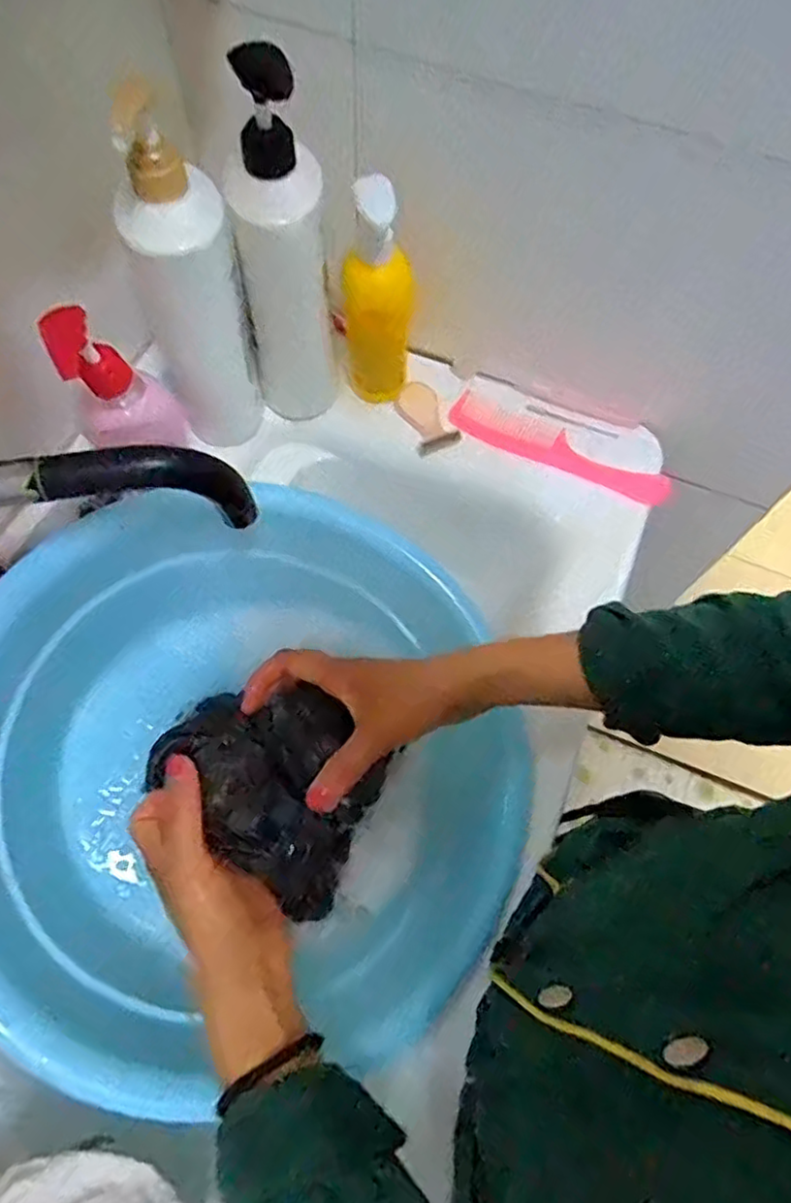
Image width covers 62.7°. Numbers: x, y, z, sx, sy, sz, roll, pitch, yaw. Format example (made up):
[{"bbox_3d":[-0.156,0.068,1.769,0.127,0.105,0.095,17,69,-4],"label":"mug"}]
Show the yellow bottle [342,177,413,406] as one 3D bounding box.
[{"bbox_3d":[-0.016,-0.247,0.548,0.055,0.191,0.041,1,66,-2],"label":"yellow bottle"}]

